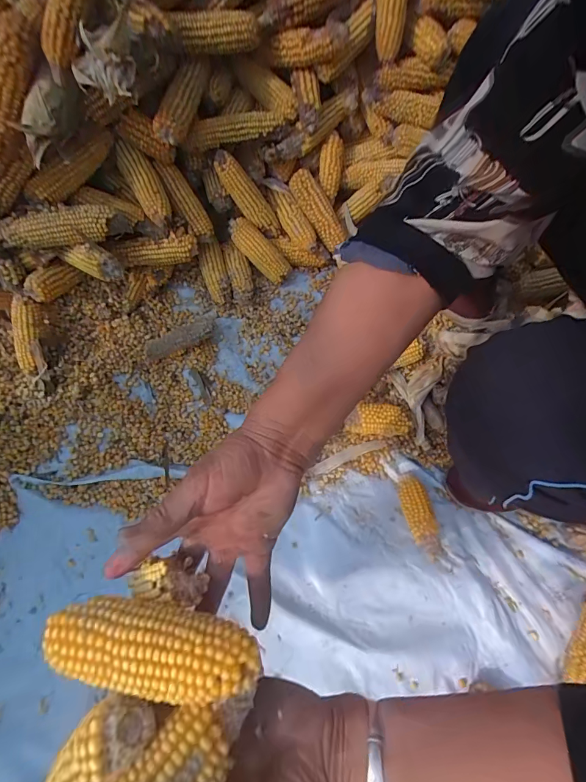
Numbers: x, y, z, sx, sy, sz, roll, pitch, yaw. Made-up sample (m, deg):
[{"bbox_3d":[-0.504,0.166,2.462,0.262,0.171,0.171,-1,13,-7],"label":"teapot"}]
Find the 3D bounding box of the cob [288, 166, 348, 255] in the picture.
[{"bbox_3d":[0.050,-0.353,0.742,0.044,0.039,0.151,-36,100,-12],"label":"cob"}]

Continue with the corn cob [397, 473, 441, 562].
[{"bbox_3d":[0.197,0.198,0.605,0.043,0.040,0.131,-11,69,-3],"label":"corn cob"}]

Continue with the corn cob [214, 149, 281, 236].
[{"bbox_3d":[-0.083,-0.361,0.712,0.042,0.182,0.043,4,64,39],"label":"corn cob"}]

